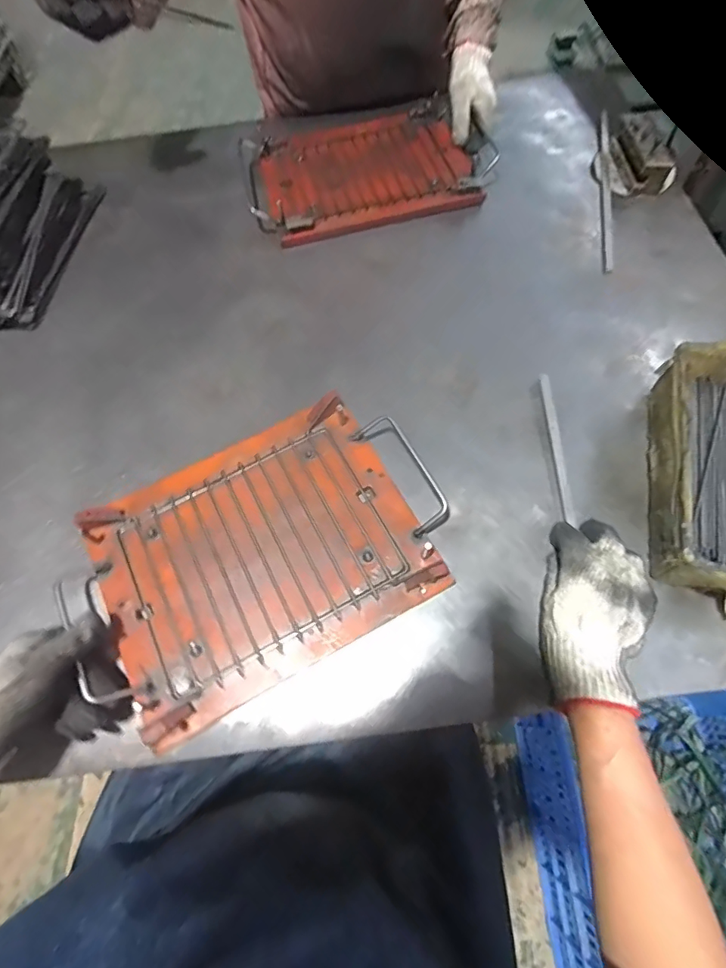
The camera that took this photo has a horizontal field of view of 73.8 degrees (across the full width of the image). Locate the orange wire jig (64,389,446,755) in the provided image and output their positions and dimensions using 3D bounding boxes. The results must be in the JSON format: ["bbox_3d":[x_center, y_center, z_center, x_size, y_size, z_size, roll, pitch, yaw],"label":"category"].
[{"bbox_3d":[-0.094,0.065,0.484,0.334,0.026,0.238,-28,67,-10],"label":"orange wire jig"}]

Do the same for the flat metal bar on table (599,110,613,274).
[{"bbox_3d":[0.353,-0.434,0.703,0.013,0.007,0.343,8,66,6],"label":"flat metal bar on table"}]

